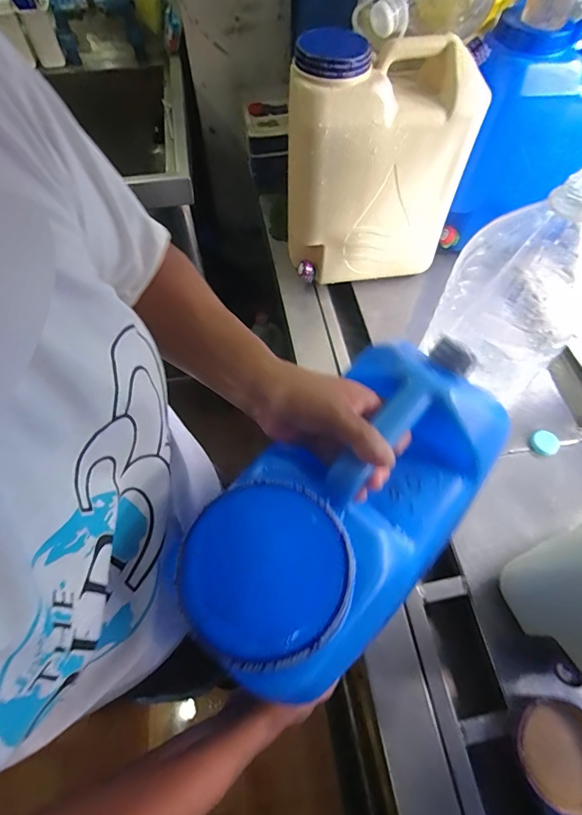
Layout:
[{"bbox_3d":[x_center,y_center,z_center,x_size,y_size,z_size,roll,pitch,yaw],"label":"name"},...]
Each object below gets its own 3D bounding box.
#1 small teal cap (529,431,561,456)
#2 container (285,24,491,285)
[{"bbox_3d":[0.457,0.063,0.750,0.045,0.020,0.044,0,60,0],"label":"small teal cap"},{"bbox_3d":[0.159,-0.432,0.788,0.315,0.394,0.142,2,60,2],"label":"container"}]

